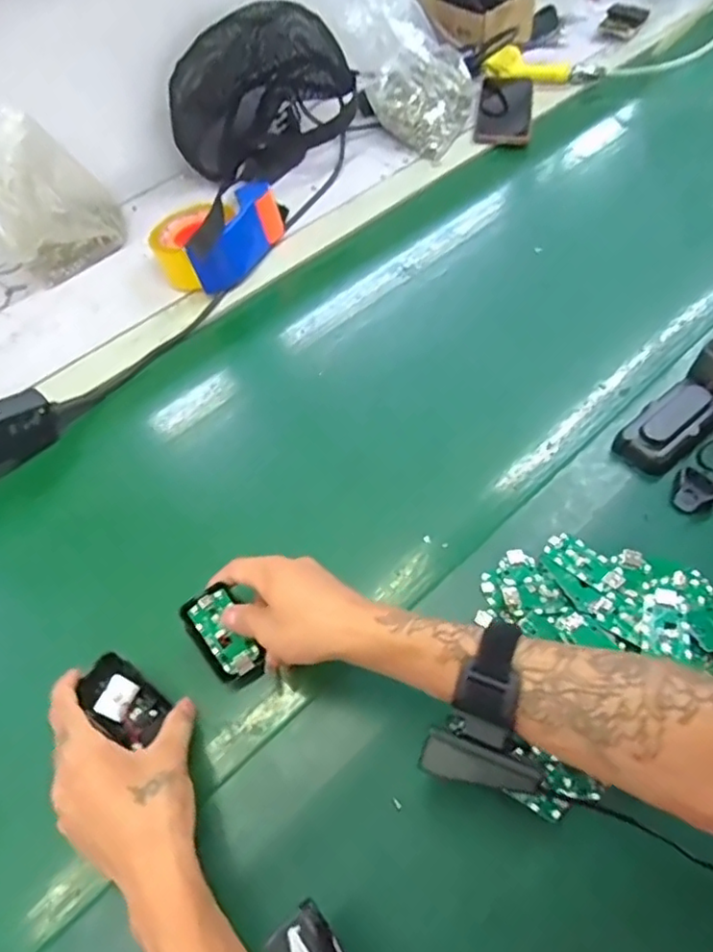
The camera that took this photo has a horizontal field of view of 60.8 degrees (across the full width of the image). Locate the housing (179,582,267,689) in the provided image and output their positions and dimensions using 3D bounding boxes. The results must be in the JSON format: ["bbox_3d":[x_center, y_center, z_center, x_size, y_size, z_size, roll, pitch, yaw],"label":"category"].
[{"bbox_3d":[-0.101,0.124,0.468,0.041,0.012,0.078,-30,84,-16],"label":"housing"}]

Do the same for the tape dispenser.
[{"bbox_3d":[-0.166,-0.292,0.717,0.108,0.067,0.157,26,61,19],"label":"tape dispenser"}]

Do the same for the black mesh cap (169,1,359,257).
[{"bbox_3d":[-0.134,-0.508,0.805,0.222,0.160,0.143,-36,61,-19],"label":"black mesh cap"}]

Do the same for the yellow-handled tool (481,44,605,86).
[{"bbox_3d":[0.286,-0.623,0.924,0.180,0.034,0.050,0,56,3],"label":"yellow-handled tool"}]

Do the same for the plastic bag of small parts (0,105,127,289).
[{"bbox_3d":[-0.349,-0.318,0.702,0.136,0.160,0.078,-27,59,-14],"label":"plastic bag of small parts"}]

